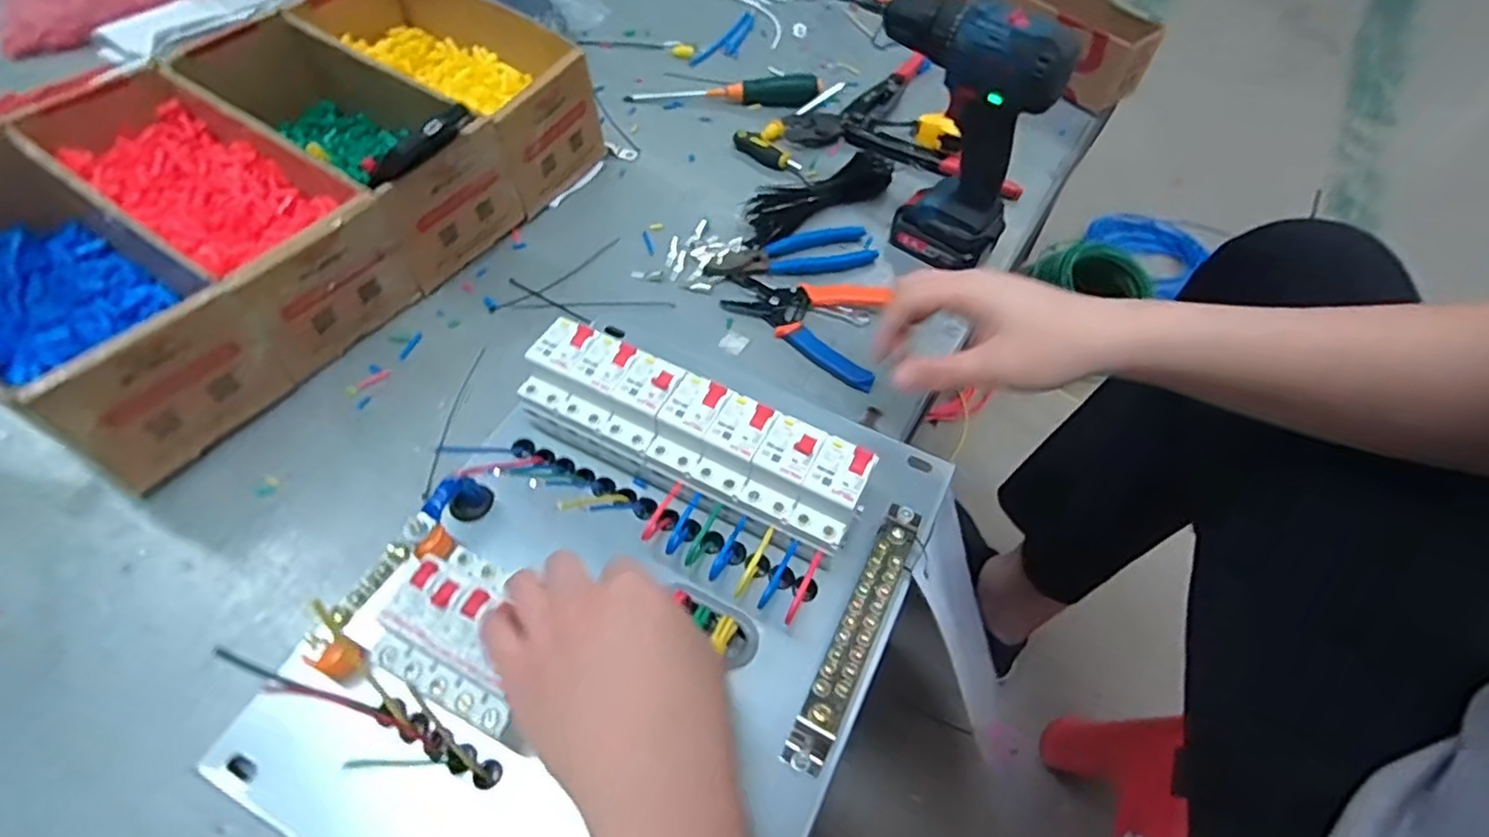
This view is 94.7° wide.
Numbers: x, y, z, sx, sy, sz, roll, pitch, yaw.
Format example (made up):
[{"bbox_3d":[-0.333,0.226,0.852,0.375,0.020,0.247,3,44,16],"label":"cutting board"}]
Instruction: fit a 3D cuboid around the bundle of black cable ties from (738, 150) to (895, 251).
[{"bbox_3d":[0.072,-0.230,0.701,0.186,0.023,0.052,-32,61,-22],"label":"bundle of black cable ties"}]

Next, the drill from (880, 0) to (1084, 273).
[{"bbox_3d":[0.181,-0.250,0.602,0.069,0.208,0.149,-29,60,-21],"label":"drill"}]

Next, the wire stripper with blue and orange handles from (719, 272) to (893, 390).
[{"bbox_3d":[0.064,-0.097,0.615,0.156,0.015,0.097,30,59,18],"label":"wire stripper with blue and orange handles"}]

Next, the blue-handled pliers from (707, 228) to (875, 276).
[{"bbox_3d":[0.044,-0.154,0.653,0.159,0.011,0.045,-11,56,-9],"label":"blue-handled pliers"}]

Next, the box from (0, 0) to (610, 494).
[{"bbox_3d":[-0.402,-0.216,0.620,0.312,0.126,0.519,29,59,18],"label":"box"}]

